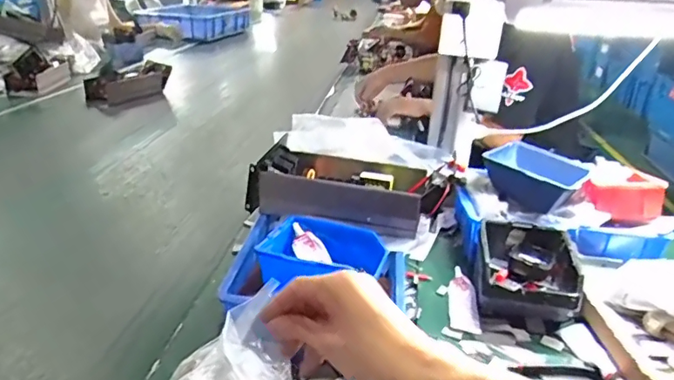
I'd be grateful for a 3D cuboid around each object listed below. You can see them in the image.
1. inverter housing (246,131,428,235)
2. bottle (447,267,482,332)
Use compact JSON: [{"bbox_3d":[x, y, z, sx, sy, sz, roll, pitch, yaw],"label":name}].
[{"bbox_3d":[0.004,-0.008,0.737,0.234,0.077,0.117,9,24,14],"label":"inverter housing"},{"bbox_3d":[0.172,0.150,0.710,0.035,0.022,0.124,5,24,4],"label":"bottle"}]

